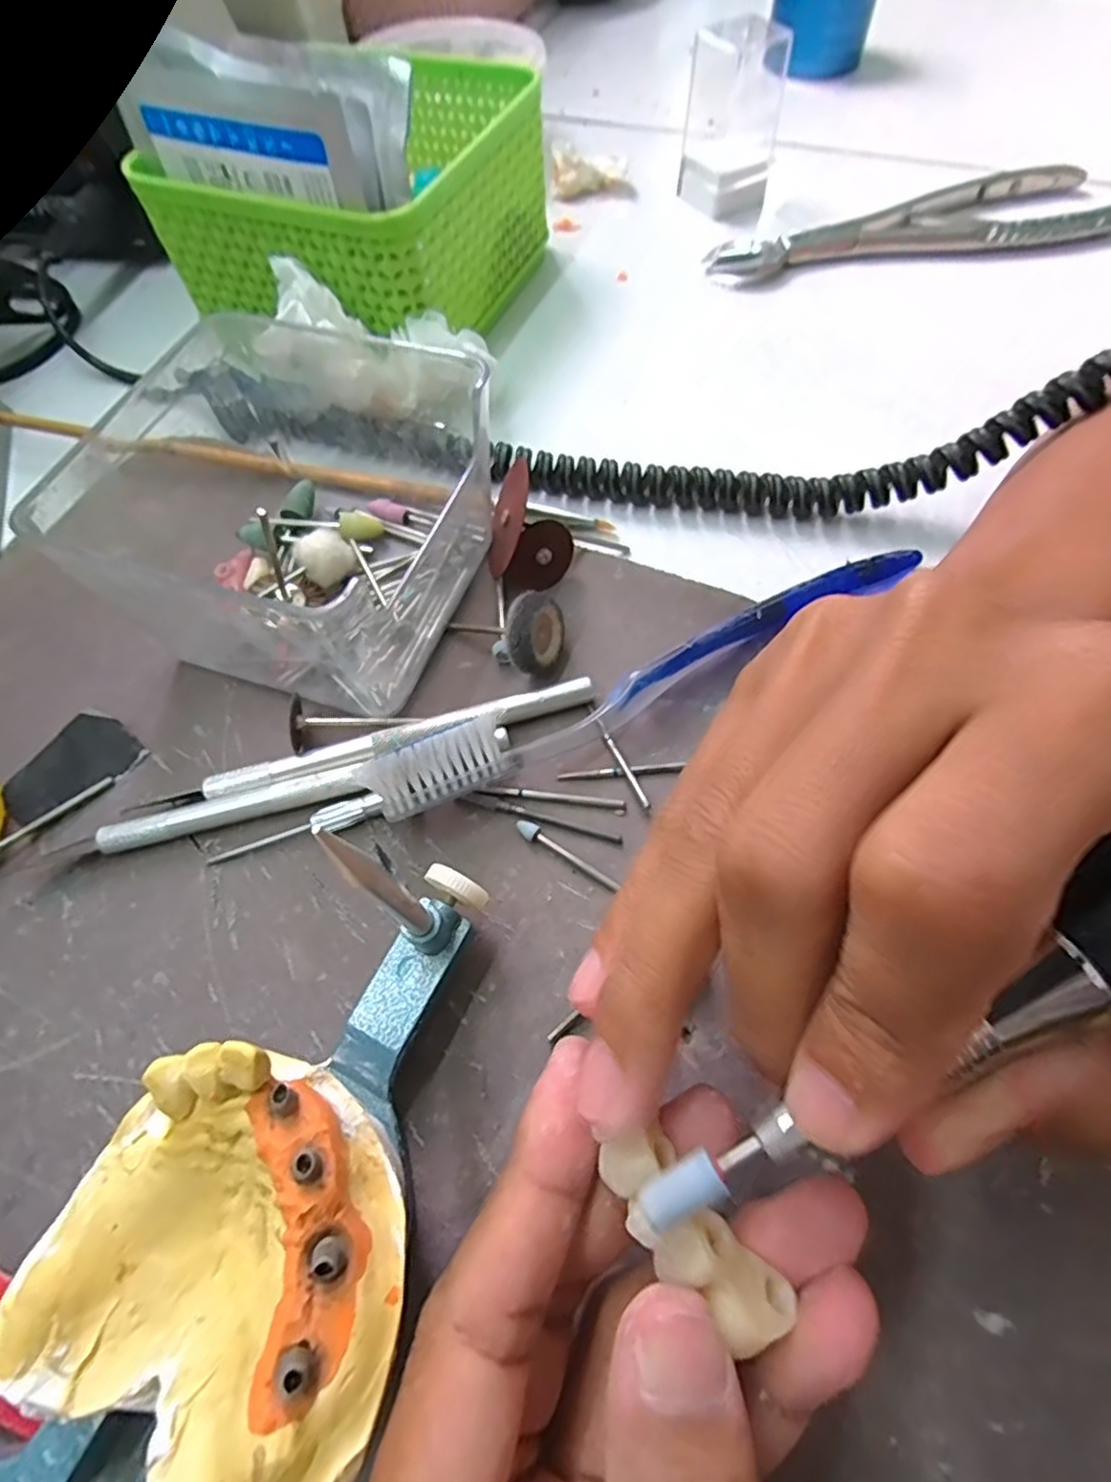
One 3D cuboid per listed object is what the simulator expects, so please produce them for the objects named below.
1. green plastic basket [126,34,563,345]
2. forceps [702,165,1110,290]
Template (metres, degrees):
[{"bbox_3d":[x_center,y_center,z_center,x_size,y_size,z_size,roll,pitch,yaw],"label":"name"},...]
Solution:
[{"bbox_3d":[-0.079,-0.230,0.288,0.118,0.064,0.131,21,66,14],"label":"green plastic basket"},{"bbox_3d":[0.167,-0.242,0.314,0.193,0.017,0.048,-12,62,-2],"label":"forceps"}]

